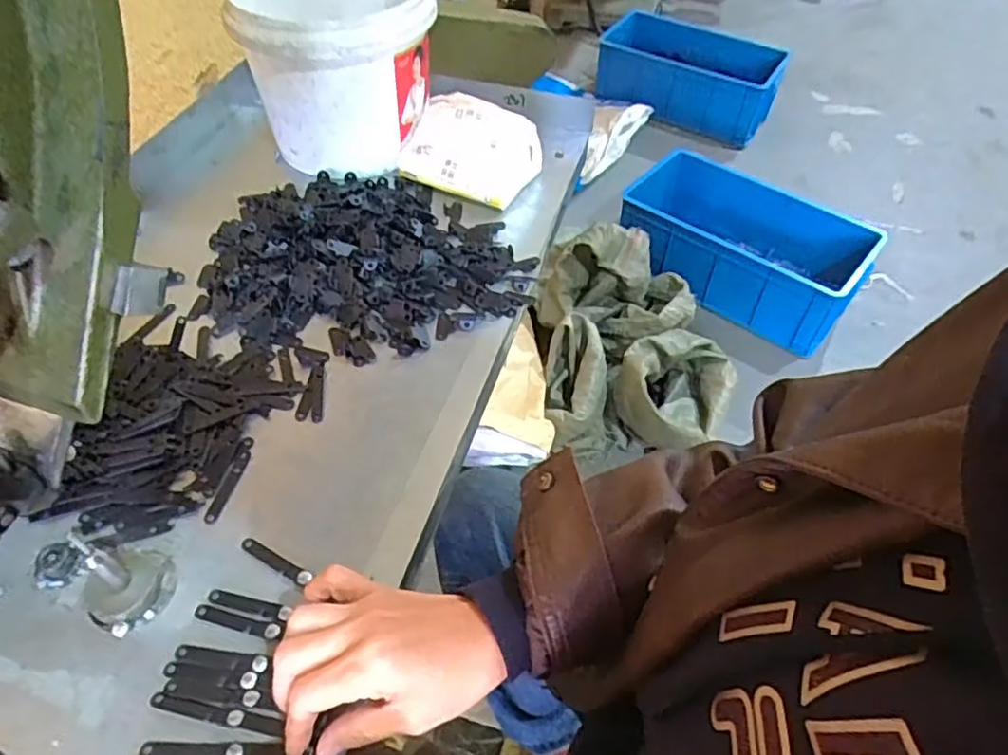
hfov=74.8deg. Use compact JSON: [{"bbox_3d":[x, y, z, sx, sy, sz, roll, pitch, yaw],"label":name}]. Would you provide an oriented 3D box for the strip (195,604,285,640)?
[{"bbox_3d":[-0.154,0.140,0.381,0.052,0.004,0.010,12,53,9],"label":"strip"}]

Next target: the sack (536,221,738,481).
[{"bbox_3d":[0.276,-0.105,1.454,0.387,0.260,0.548,-1,52,-2],"label":"sack"}]

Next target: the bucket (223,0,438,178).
[{"bbox_3d":[-0.160,-0.318,0.653,0.168,0.142,0.189,-8,52,-7],"label":"bucket"}]

